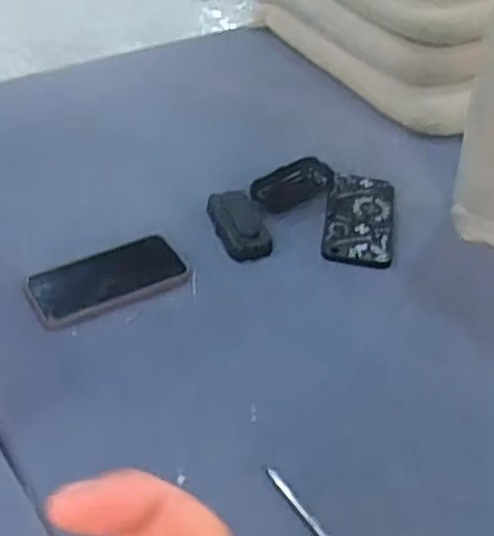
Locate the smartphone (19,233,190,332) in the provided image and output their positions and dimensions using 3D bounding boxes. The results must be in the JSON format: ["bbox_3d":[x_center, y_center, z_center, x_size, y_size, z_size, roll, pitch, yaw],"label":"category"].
[{"bbox_3d":[-0.147,0.011,0.796,0.162,0.009,0.087,-20,49,-27],"label":"smartphone"}]

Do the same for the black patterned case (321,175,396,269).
[{"bbox_3d":[0.137,-0.062,0.899,0.082,0.011,0.159,10,42,3],"label":"black patterned case"}]

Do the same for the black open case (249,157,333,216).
[{"bbox_3d":[0.057,-0.106,0.930,0.115,0.019,0.057,-27,53,-32],"label":"black open case"}]

